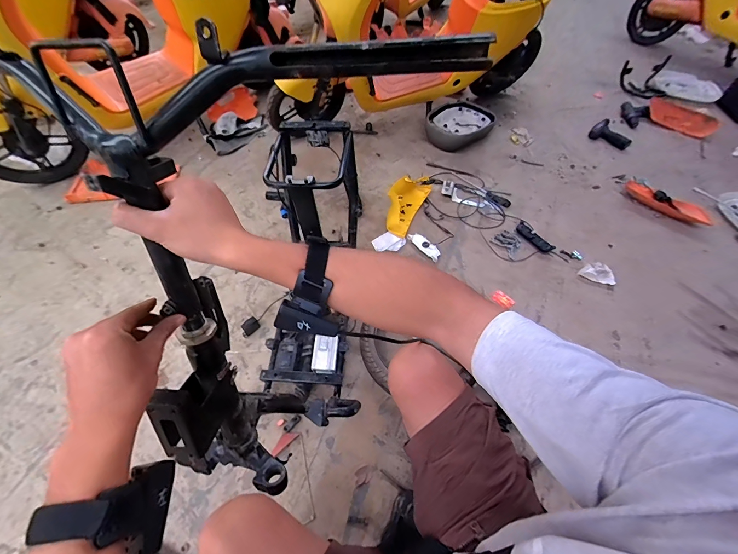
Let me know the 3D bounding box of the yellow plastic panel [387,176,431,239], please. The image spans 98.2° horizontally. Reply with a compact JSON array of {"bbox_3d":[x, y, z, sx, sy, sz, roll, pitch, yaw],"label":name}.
[{"bbox_3d":[0.153,-0.326,1.319,0.127,0.127,0.331,23,58,12],"label":"yellow plastic panel"}]

